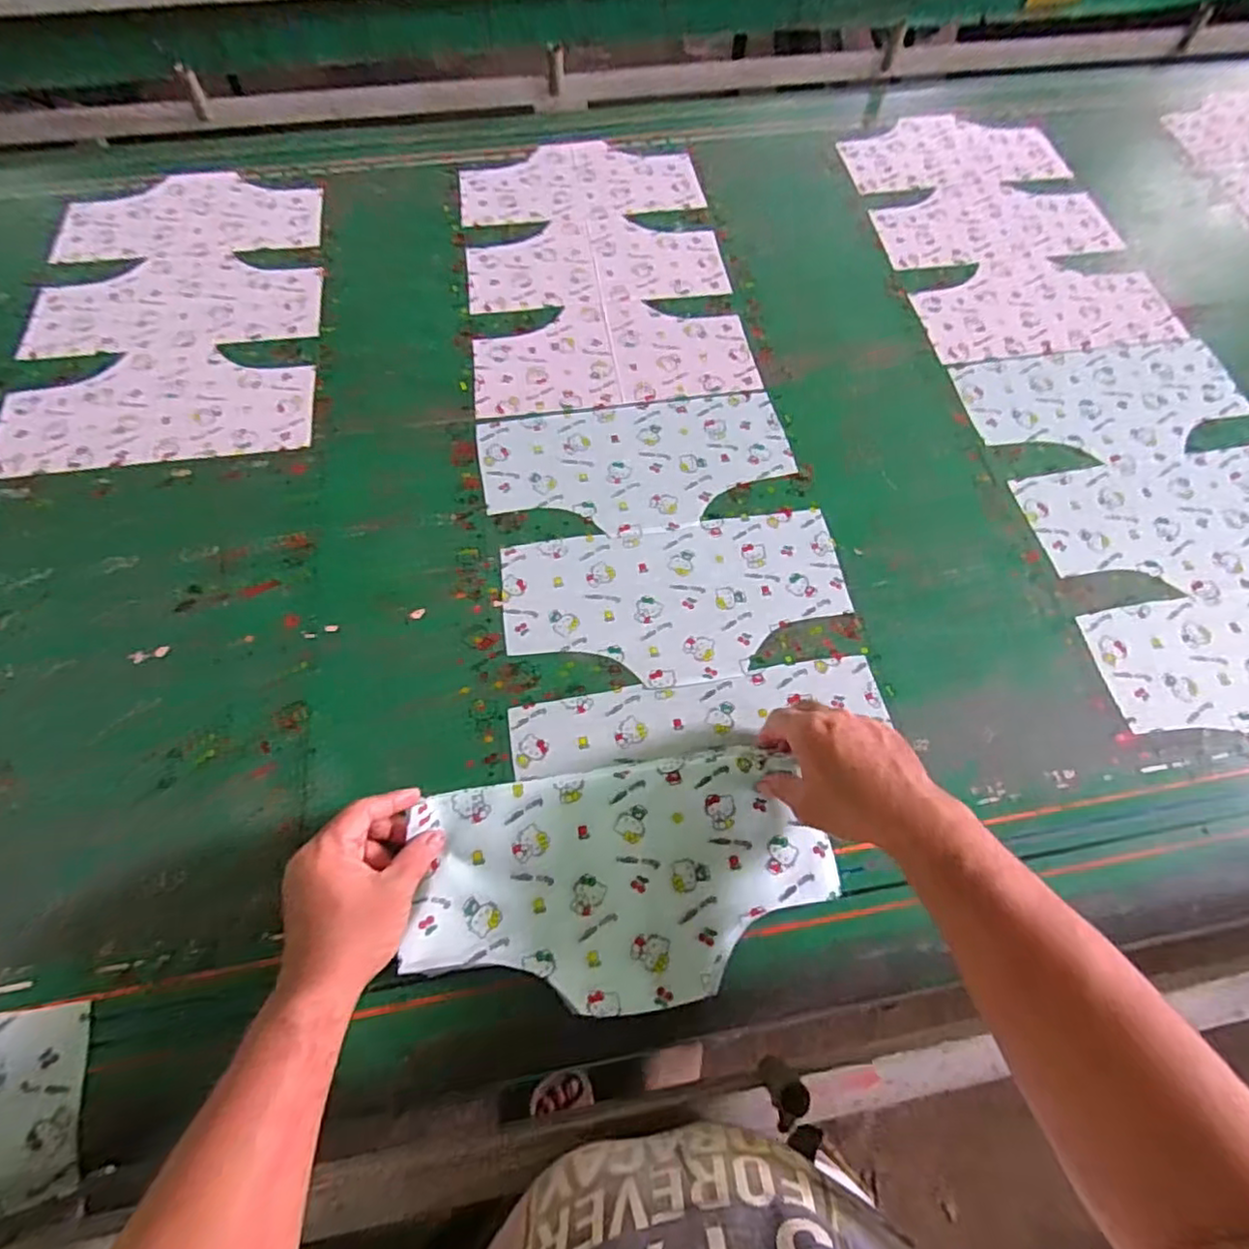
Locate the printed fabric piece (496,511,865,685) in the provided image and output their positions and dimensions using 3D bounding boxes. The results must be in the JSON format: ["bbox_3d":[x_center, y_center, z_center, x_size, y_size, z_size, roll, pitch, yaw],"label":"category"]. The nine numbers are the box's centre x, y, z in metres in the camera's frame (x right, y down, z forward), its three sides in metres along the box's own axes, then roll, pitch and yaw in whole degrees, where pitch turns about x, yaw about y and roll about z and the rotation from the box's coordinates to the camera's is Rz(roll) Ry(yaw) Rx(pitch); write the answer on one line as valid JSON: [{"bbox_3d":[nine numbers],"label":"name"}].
[{"bbox_3d":[0.052,-0.025,0.626,0.321,0.005,0.163,-8,61,-6],"label":"printed fabric piece"}]

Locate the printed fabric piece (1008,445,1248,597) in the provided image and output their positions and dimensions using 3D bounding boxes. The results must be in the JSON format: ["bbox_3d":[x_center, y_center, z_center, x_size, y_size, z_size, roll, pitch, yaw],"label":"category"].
[{"bbox_3d":[0.582,-0.109,0.682,0.322,0.007,0.160,-10,61,-7],"label":"printed fabric piece"}]

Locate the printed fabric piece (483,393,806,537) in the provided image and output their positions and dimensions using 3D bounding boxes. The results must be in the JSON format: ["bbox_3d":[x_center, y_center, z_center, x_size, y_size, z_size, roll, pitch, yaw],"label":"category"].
[{"bbox_3d":[0.015,-0.168,0.699,0.321,0.008,0.163,-8,61,-6],"label":"printed fabric piece"}]

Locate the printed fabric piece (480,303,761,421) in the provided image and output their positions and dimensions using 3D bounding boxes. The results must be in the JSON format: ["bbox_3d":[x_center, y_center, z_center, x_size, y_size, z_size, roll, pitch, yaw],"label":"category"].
[{"bbox_3d":[-0.013,-0.317,0.775,0.318,0.009,0.161,-7,61,-6],"label":"printed fabric piece"}]

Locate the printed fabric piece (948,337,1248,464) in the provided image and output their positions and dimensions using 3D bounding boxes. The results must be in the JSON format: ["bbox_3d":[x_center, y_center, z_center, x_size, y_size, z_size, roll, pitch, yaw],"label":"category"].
[{"bbox_3d":[0.547,-0.255,0.755,0.319,0.007,0.167,-9,61,-7],"label":"printed fabric piece"}]

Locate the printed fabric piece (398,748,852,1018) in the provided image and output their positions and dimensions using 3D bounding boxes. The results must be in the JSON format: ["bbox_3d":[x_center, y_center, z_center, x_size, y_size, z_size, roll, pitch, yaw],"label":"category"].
[{"bbox_3d":[0.002,0.194,0.507,0.308,0.015,0.171,-8,61,-6],"label":"printed fabric piece"}]

